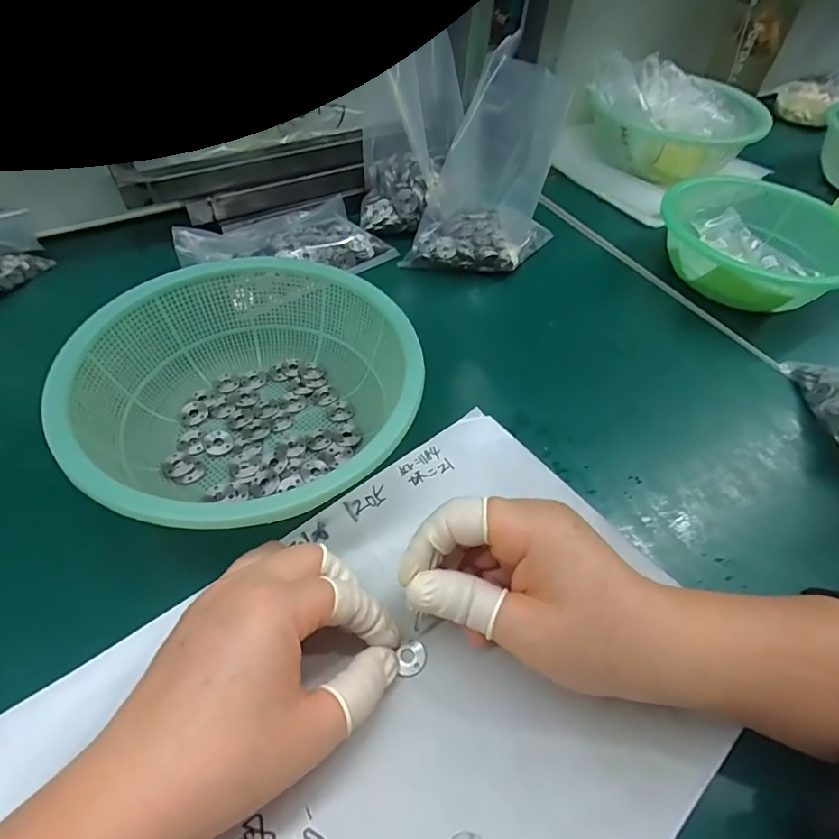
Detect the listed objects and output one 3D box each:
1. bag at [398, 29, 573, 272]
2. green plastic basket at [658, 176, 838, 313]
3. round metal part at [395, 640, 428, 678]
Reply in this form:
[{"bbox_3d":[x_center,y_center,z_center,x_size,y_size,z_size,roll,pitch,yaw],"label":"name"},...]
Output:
[{"bbox_3d":[0.075,-0.221,0.462,0.114,0.056,0.220,17,80,10],"label":"bag"},{"bbox_3d":[0.288,-0.148,0.441,0.163,0.057,0.162,-34,60,-28],"label":"green plastic basket"},{"bbox_3d":[-0.003,0.111,0.236,0.014,0.004,0.014,2,50,-3],"label":"round metal part"}]

